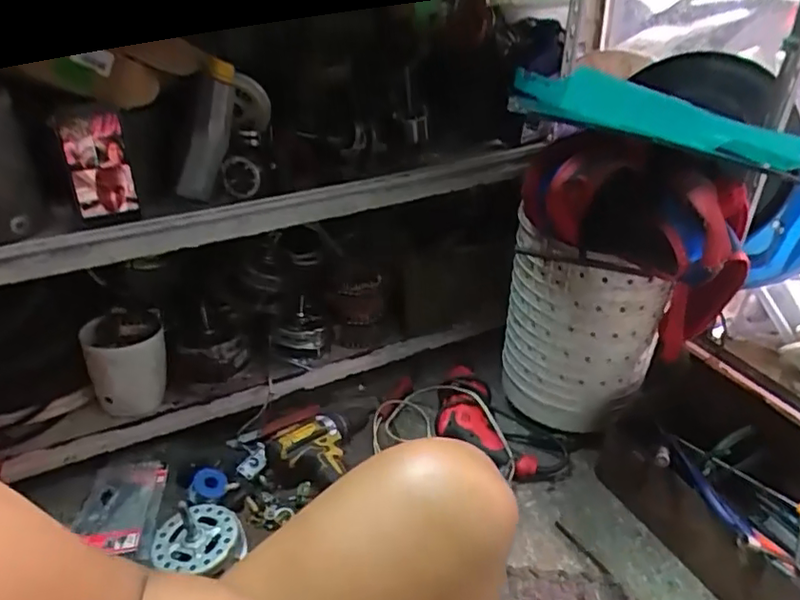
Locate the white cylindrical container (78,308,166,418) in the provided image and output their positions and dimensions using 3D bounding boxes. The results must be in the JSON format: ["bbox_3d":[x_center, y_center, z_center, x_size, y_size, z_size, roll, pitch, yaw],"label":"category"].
[{"bbox_3d":[-0.456,0.103,0.996,0.127,0.135,0.146,-18,34,-25],"label":"white cylindrical container"}]

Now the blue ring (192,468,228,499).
[{"bbox_3d":[-0.298,0.290,0.924,0.050,0.027,0.048,-1,31,1],"label":"blue ring"}]

